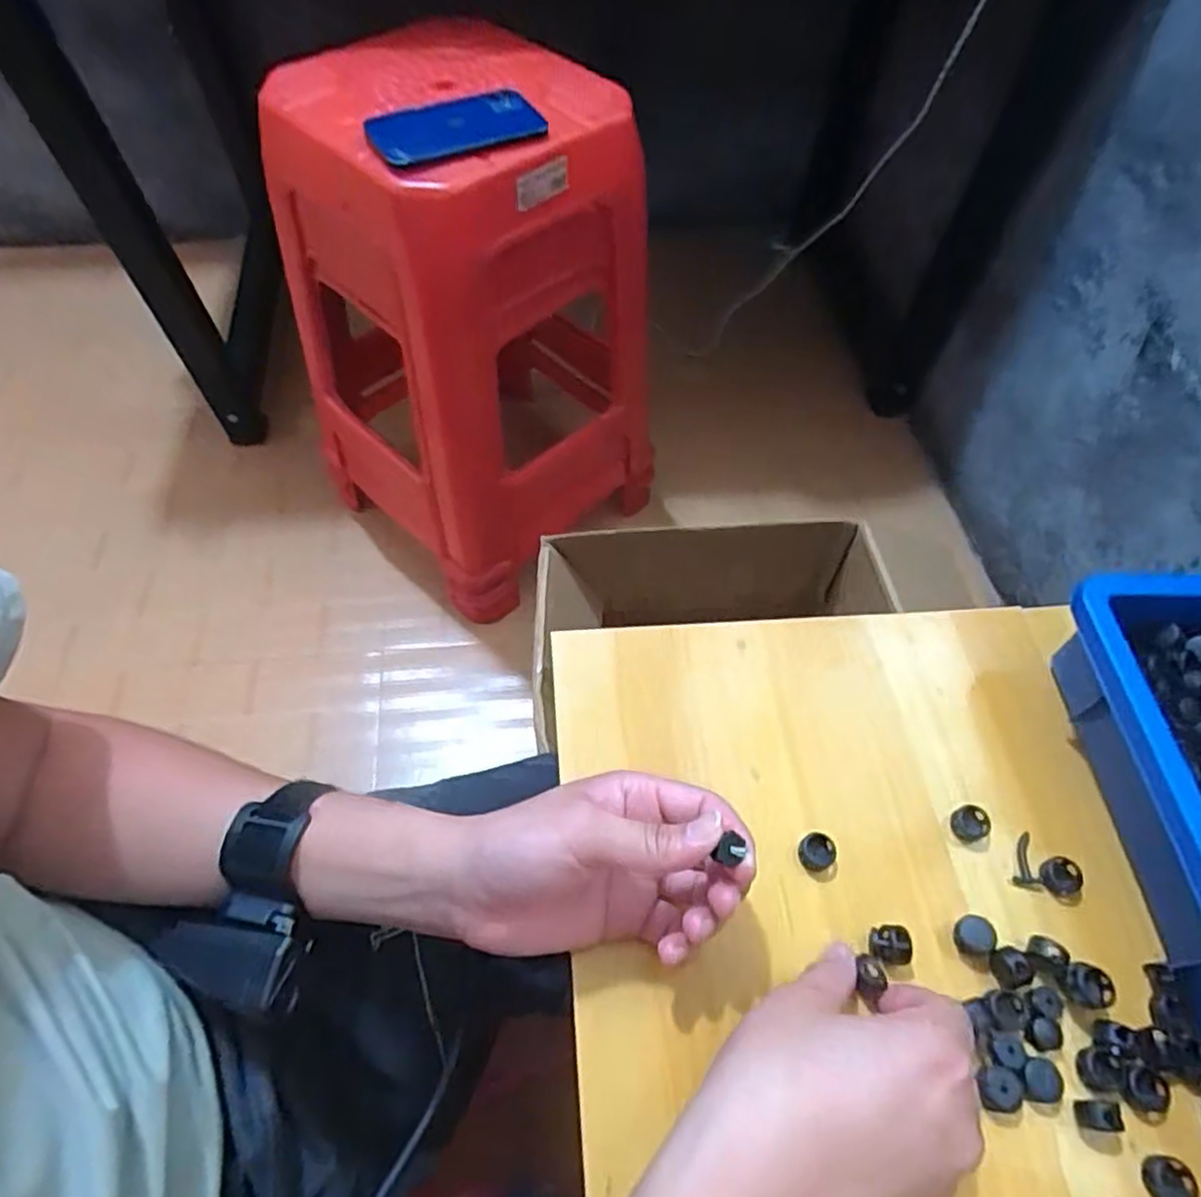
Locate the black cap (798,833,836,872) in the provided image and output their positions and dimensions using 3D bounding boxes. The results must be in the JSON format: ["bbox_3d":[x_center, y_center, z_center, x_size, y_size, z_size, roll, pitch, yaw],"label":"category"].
[{"bbox_3d":[0.109,0.129,0.358,0.017,0.011,0.017,1,57,-2],"label":"black cap"}]

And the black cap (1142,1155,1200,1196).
[{"bbox_3d":[0.238,0.243,0.295,0.020,0.008,0.017,8,57,3],"label":"black cap"}]

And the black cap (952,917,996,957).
[{"bbox_3d":[0.179,0.162,0.340,0.015,0.012,0.016,1,57,-2],"label":"black cap"}]

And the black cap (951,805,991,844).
[{"bbox_3d":[0.194,0.118,0.372,0.018,0.012,0.017,1,57,-2],"label":"black cap"}]

